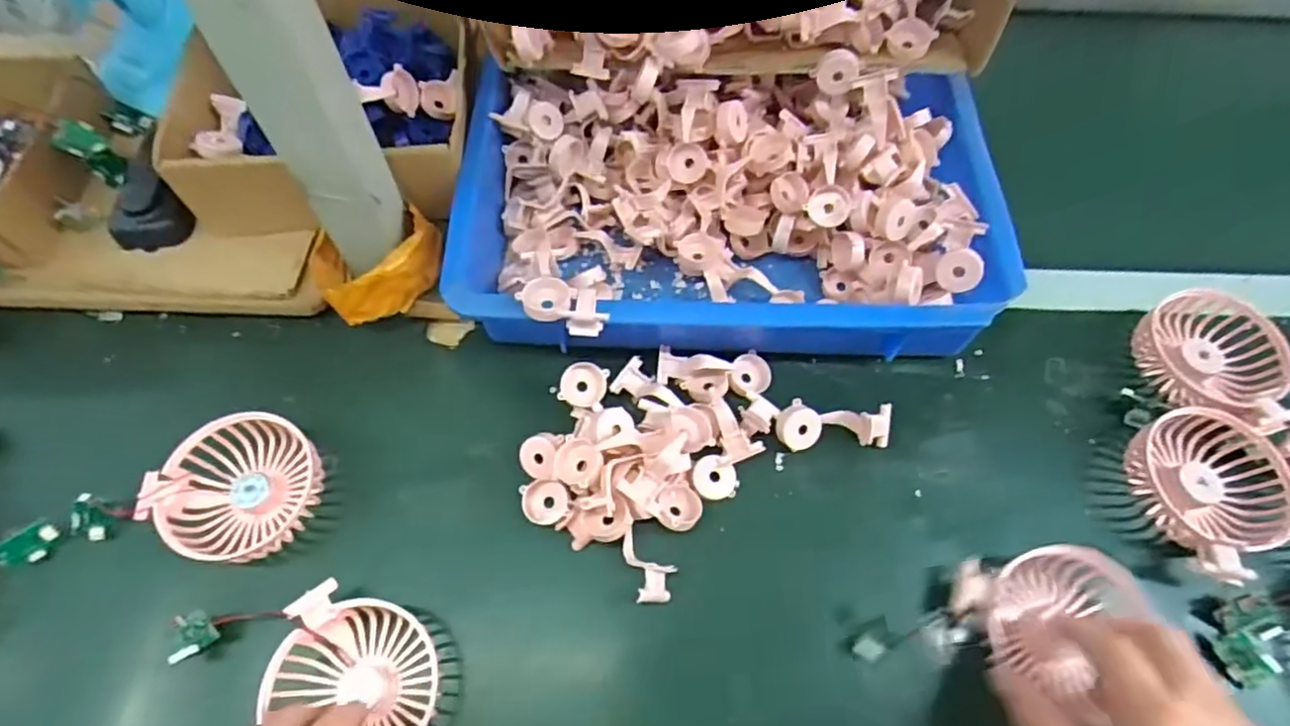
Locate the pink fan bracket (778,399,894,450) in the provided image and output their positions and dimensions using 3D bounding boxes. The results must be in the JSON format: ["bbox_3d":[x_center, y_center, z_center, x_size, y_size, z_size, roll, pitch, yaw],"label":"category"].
[{"bbox_3d":[0.124,0.042,0.426,0.073,0.023,0.026,0,62,-2],"label":"pink fan bracket"}]

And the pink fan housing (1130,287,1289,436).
[{"bbox_3d":[0.400,-0.004,0.448,0.088,0.036,0.099,-32,67,-17],"label":"pink fan housing"}]

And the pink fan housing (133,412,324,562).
[{"bbox_3d":[-0.250,0.078,0.398,0.088,0.030,0.080,1,62,-1],"label":"pink fan housing"}]

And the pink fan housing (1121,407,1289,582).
[{"bbox_3d":[0.357,0.076,0.408,0.091,0.032,0.089,-28,66,-15],"label":"pink fan housing"}]

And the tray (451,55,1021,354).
[{"bbox_3d":[0.059,-0.114,0.468,0.369,0.087,0.246,3,62,0],"label":"tray"}]

